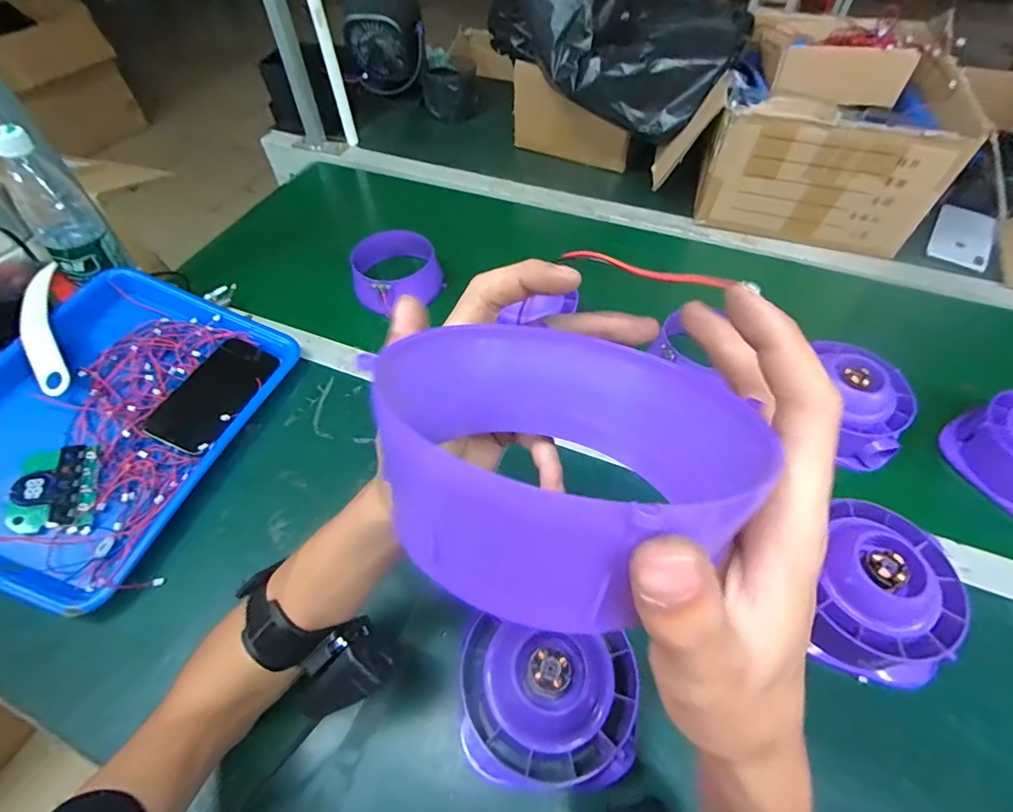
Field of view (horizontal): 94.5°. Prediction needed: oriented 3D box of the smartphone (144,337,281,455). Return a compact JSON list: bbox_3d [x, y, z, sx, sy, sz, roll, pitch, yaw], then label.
[{"bbox_3d":[-0.330,-0.015,0.536,0.079,0.015,0.141,19,60,4],"label":"smartphone"}]

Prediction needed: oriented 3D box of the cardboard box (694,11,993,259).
[{"bbox_3d":[0.471,-0.396,0.700,0.306,0.185,0.249,19,57,14],"label":"cardboard box"}]

